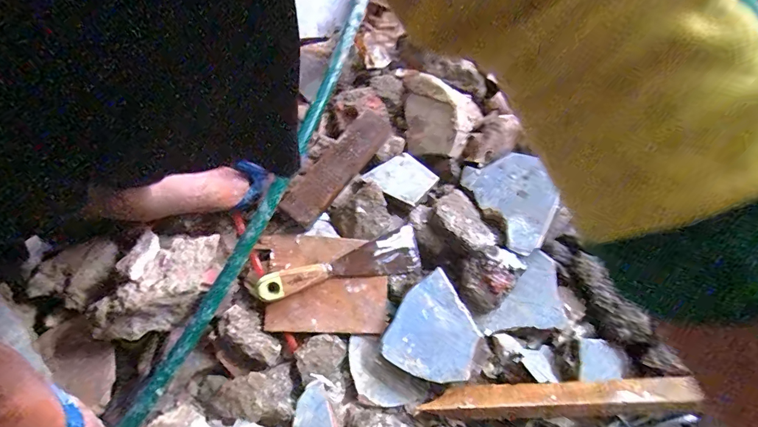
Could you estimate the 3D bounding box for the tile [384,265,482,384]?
[{"bbox_3d":[0.069,0.137,0.508,0.101,0.007,0.116,27,78,9],"label":"tile"}]

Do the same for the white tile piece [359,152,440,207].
[{"bbox_3d":[0.031,-0.050,0.577,0.077,0.004,0.069,40,68,9],"label":"white tile piece"}]

